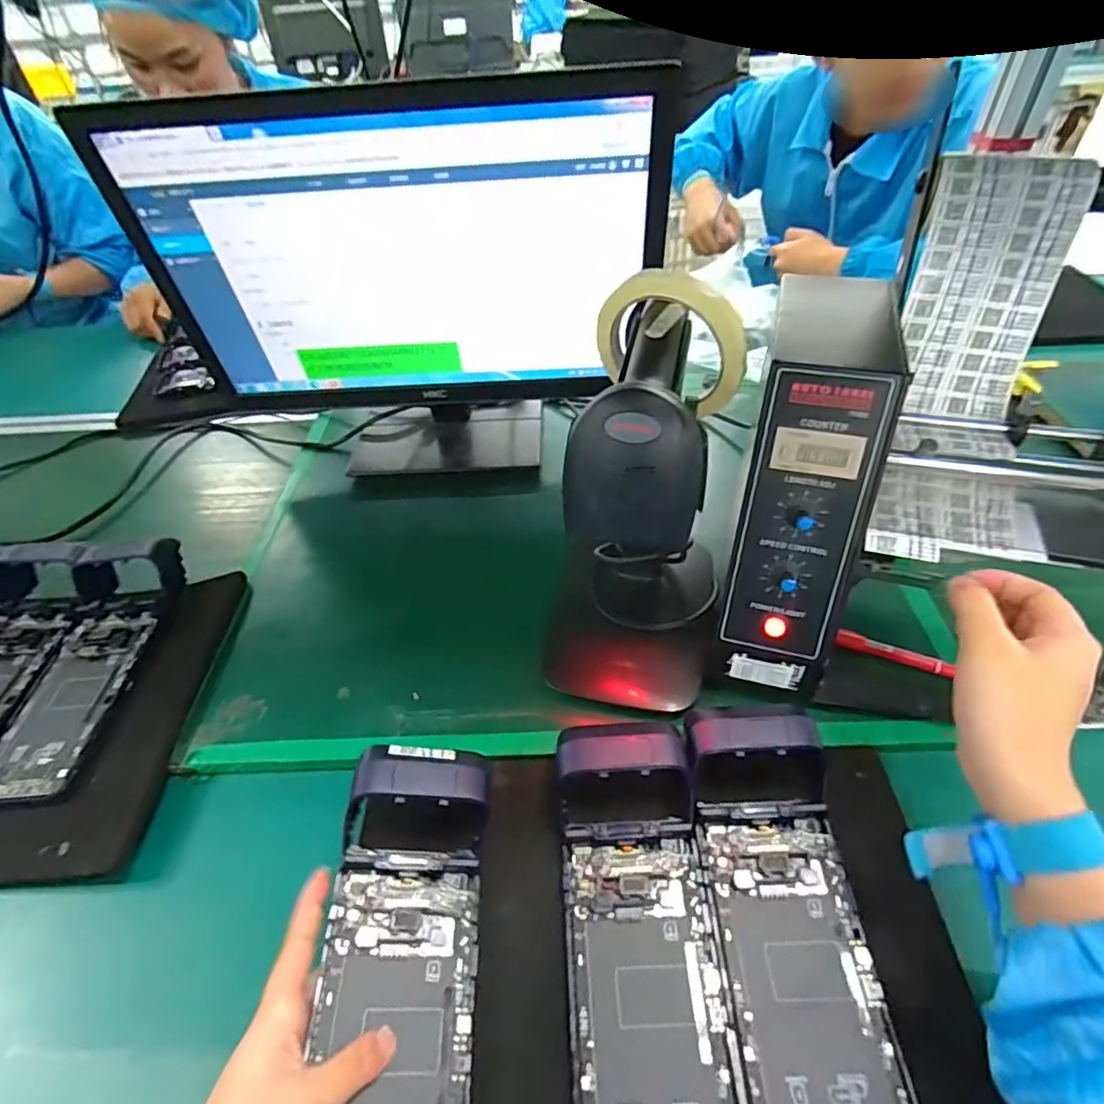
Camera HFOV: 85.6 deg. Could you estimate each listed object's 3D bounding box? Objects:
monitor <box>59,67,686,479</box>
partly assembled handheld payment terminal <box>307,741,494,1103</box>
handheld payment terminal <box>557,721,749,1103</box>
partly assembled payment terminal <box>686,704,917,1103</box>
[{"bbox_3d":[-0.125,-0.233,0.582,0.432,0.345,0.140,-1,44,3],"label":"monitor"},{"bbox_3d":[-0.079,0.219,0.312,0.079,0.048,0.223,-2,53,0],"label":"partly assembled handheld payment terminal"},{"bbox_3d":[0.049,0.199,0.318,0.083,0.047,0.219,-3,44,0],"label":"handheld payment terminal"},{"bbox_3d":[0.130,0.193,0.330,0.080,0.032,0.223,-2,55,0],"label":"partly assembled payment terminal"}]

